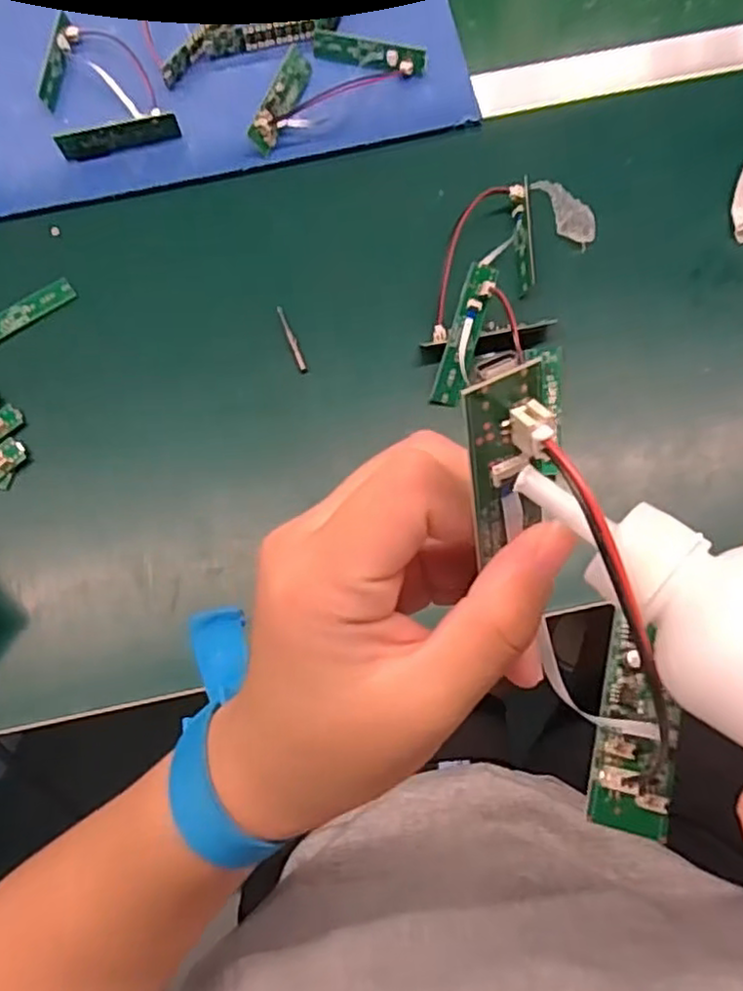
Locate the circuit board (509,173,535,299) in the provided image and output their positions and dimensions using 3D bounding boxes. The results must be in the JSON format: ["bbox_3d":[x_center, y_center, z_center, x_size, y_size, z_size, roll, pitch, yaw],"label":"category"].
[{"bbox_3d":[0.099,-0.171,0.441,0.014,0.013,0.080,-1,74,1],"label":"circuit board"}]

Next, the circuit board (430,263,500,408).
[{"bbox_3d":[0.056,-0.096,0.406,0.016,0.012,0.085,18,99,7],"label":"circuit board"}]

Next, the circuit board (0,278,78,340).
[{"bbox_3d":[-0.235,-0.116,0.440,0.084,0.010,0.017,-34,76,-8],"label":"circuit board"}]

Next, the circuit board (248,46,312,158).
[{"bbox_3d":[-0.063,-0.279,0.473,0.013,0.022,0.081,7,69,42],"label":"circuit board"}]

